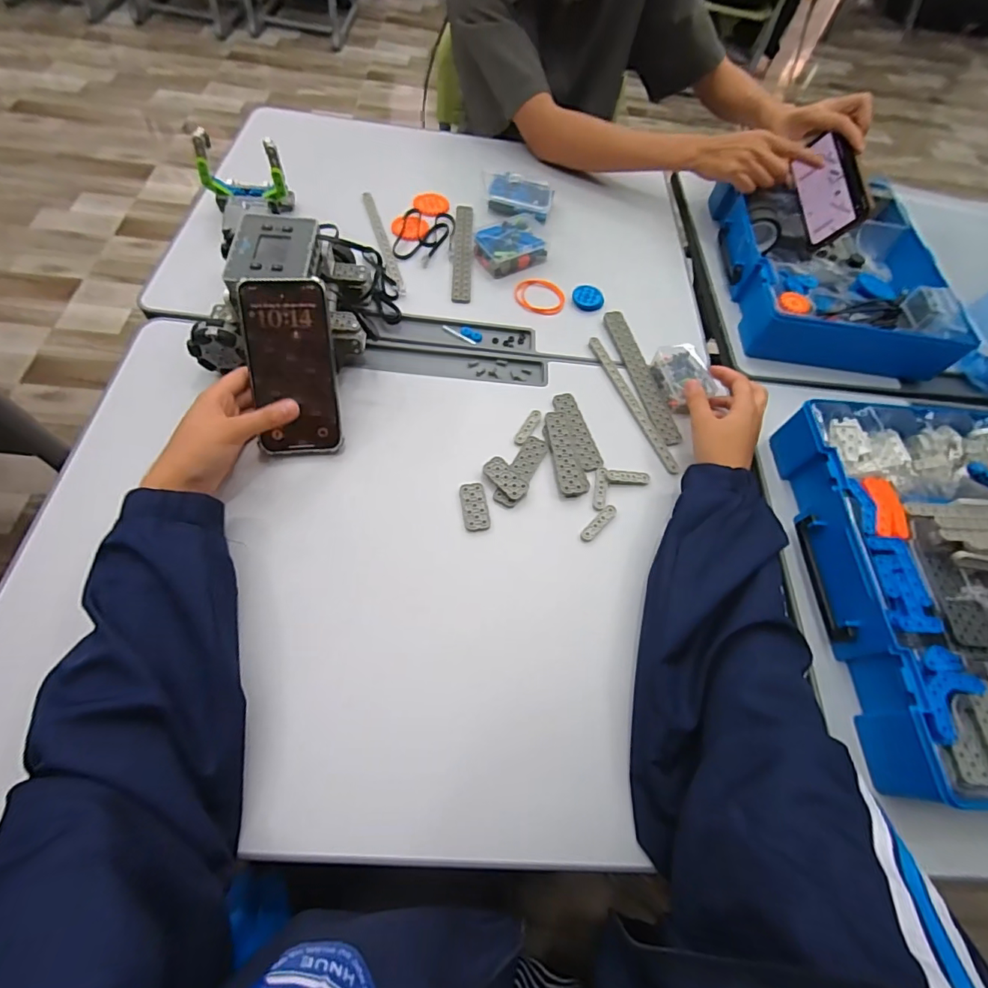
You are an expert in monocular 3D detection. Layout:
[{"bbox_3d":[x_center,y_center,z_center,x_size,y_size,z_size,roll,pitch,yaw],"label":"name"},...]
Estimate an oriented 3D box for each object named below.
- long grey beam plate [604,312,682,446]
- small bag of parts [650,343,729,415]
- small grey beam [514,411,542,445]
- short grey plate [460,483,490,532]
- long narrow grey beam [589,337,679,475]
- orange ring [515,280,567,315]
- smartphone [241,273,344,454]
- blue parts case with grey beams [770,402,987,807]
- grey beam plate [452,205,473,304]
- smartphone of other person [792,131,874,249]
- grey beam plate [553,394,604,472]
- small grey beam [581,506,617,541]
[{"bbox_3d":[0.178,-0.145,0.562,0.032,0.006,0.198,-11,65,-9],"label":"long grey beam plate"},{"bbox_3d":[0.224,-0.140,0.547,0.061,0.023,0.086,-11,65,-9],"label":"small bag of parts"},{"bbox_3d":[0.037,-0.074,0.513,0.014,0.005,0.048,29,65,10],"label":"small grey beam"},{"bbox_3d":[-0.019,0.012,0.464,0.025,0.005,0.050,-8,64,-8],"label":"short grey plate"},{"bbox_3d":[0.160,-0.107,0.542,0.016,0.007,0.195,-19,66,-13],"label":"long narrow grey beam"},{"bbox_3d":[0.061,-0.261,0.616,0.067,0.004,0.067,17,64,4],"label":"orange ring"},{"bbox_3d":[-0.192,-0.120,0.450,0.079,0.009,0.163,-6,105,-7],"label":"smartphone"},{"bbox_3d":[0.444,0.079,0.438,0.268,0.058,0.364,2,63,-3],"label":"blue parts case with grey beams"},{"bbox_3d":[-0.042,-0.335,0.639,0.024,0.005,0.199,2,63,-3],"label":"grey beam plate"},{"bbox_3d":[0.455,-0.408,0.633,0.018,0.080,0.141,6,74,-31],"label":"smartphone of other person"},{"bbox_3d":[0.092,-0.071,0.516,0.027,0.006,0.102,-13,65,-10],"label":"grey beam plate"},{"bbox_3d":[0.105,0.029,0.468,0.013,0.004,0.048,42,68,16],"label":"small grey beam"}]

